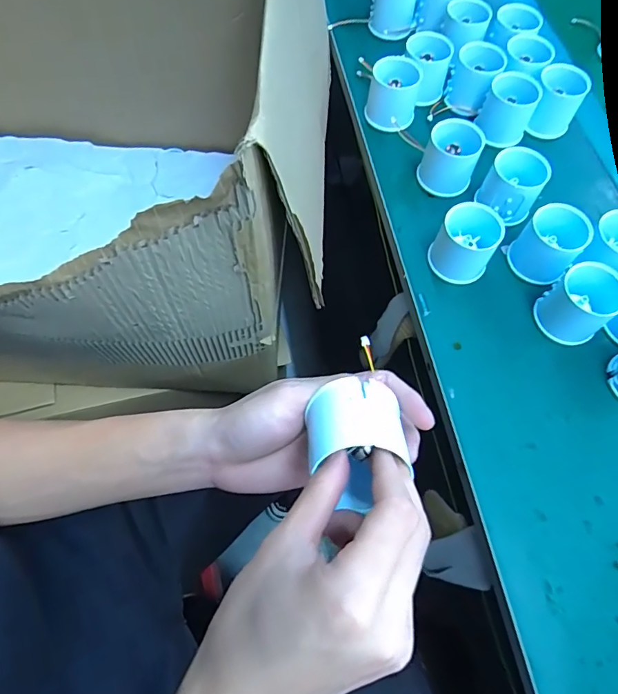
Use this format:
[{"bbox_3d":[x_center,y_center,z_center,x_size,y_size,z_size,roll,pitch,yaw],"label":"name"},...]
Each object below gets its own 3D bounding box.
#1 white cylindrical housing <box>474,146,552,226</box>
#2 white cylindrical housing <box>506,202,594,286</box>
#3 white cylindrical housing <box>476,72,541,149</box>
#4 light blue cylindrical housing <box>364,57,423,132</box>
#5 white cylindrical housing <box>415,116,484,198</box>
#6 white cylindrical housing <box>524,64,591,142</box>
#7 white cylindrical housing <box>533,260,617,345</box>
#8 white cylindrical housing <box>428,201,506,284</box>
[{"bbox_3d":[0.198,-0.158,0.448,0.054,0.046,0.054,1,66,-2],"label":"white cylindrical housing"},{"bbox_3d":[0.221,-0.094,0.424,0.052,0.057,0.051,1,66,-2],"label":"white cylindrical housing"},{"bbox_3d":[0.219,-0.262,0.505,0.052,0.057,0.052,1,66,-2],"label":"white cylindrical housing"},{"bbox_3d":[0.092,-0.276,0.507,0.055,0.056,0.056,14,66,3],"label":"light blue cylindrical housing"},{"bbox_3d":[0.144,-0.193,0.467,0.051,0.054,0.052,1,66,-2],"label":"white cylindrical housing"},{"bbox_3d":[0.269,-0.267,0.501,0.050,0.051,0.060,28,68,9],"label":"white cylindrical housing"},{"bbox_3d":[0.236,-0.037,0.399,0.048,0.058,0.052,1,66,-2],"label":"white cylindrical housing"},{"bbox_3d":[0.144,-0.094,0.422,0.051,0.057,0.050,1,66,-2],"label":"white cylindrical housing"}]

